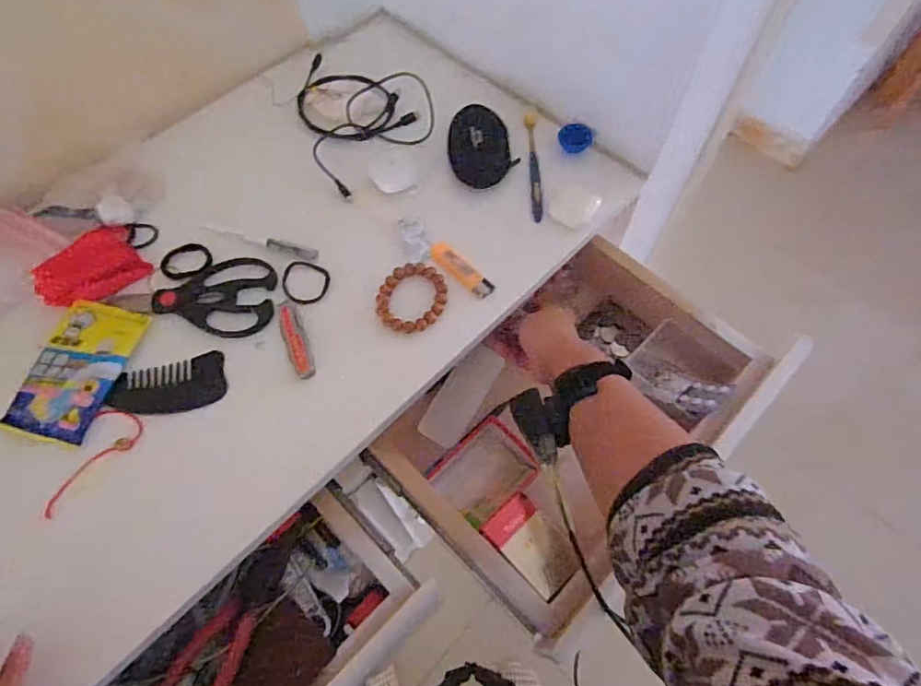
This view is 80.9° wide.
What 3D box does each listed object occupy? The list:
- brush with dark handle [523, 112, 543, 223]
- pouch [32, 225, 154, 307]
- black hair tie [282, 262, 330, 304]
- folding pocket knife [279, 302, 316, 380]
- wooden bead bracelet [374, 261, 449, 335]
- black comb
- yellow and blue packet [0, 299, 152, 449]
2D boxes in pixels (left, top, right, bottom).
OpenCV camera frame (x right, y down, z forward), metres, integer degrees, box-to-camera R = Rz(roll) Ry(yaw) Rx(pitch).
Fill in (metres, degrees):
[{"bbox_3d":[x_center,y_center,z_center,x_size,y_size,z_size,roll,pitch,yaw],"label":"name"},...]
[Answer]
[{"bbox_3d":[0.086,-0.210,0.636,0.013,0.011,0.177,1,64,0],"label":"brush with dark handle"},{"bbox_3d":[-0.390,-0.077,0.569,0.100,0.006,0.071,-34,85,-19],"label":"pouch"},{"bbox_3d":[-0.167,-0.063,0.574,0.056,0.005,0.054,1,54,-1],"label":"black hair tie"},{"bbox_3d":[-0.164,-0.003,0.535,0.020,0.009,0.089,-20,65,-10],"label":"folding pocket knife"},{"bbox_3d":[-0.050,-0.047,0.555,0.069,0.008,0.079,19,65,9],"label":"wooden bead bracelet"},{"bbox_3d":[-0.282,0.044,0.524,0.104,0.004,0.050,-14,73,-14],"label":"black comb"},{"bbox_3d":[-0.371,0.023,0.519,0.089,0.017,0.138,10,64,5],"label":"yellow and blue packet"}]

